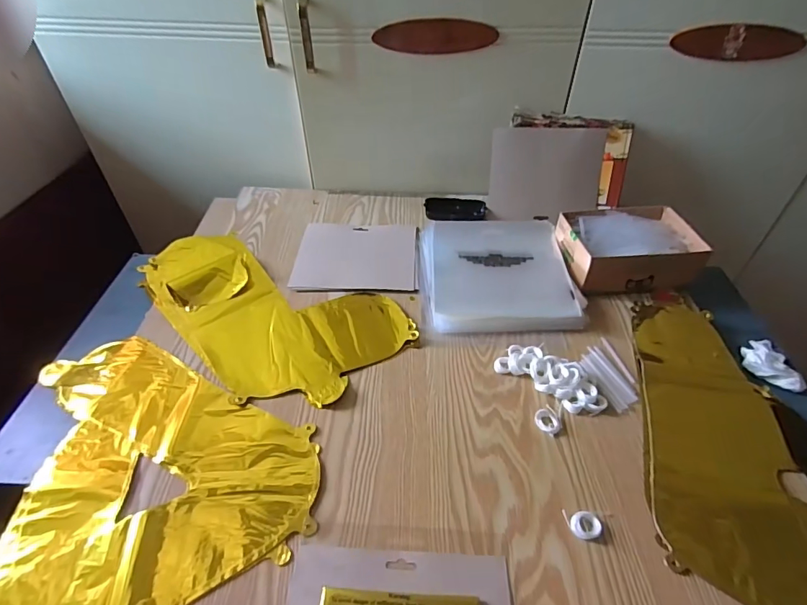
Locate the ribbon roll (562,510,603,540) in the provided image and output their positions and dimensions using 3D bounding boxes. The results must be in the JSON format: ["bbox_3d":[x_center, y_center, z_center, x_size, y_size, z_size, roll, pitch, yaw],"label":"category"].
[{"bbox_3d":[0.175,0.216,0.435,0.034,0.007,0.026,1,44,0],"label":"ribbon roll"}]

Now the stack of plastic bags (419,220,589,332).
[{"bbox_3d":[0.138,-0.056,0.694,0.220,0.030,0.245,0,44,0],"label":"stack of plastic bags"}]

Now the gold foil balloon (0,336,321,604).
[{"bbox_3d":[-0.301,0.167,0.479,0.360,0.007,0.358,-19,47,-20],"label":"gold foil balloon"}]

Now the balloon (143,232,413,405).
[{"bbox_3d":[-0.197,-0.006,0.651,0.238,0.014,0.399,-32,53,-30],"label":"balloon"}]

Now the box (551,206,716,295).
[{"bbox_3d":[0.341,-0.087,0.693,0.192,0.064,0.147,-4,44,-5],"label":"box"}]

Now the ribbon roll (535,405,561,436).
[{"bbox_3d":[0.168,0.135,0.515,0.034,0.008,0.030,-27,50,-26],"label":"ribbon roll"}]

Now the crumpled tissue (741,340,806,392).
[{"bbox_3d":[0.479,0.076,0.588,0.058,0.023,0.084,0,44,-1],"label":"crumpled tissue"}]

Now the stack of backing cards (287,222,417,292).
[{"bbox_3d":[-0.072,-0.077,0.728,0.193,0.009,0.163,2,44,1],"label":"stack of backing cards"}]

